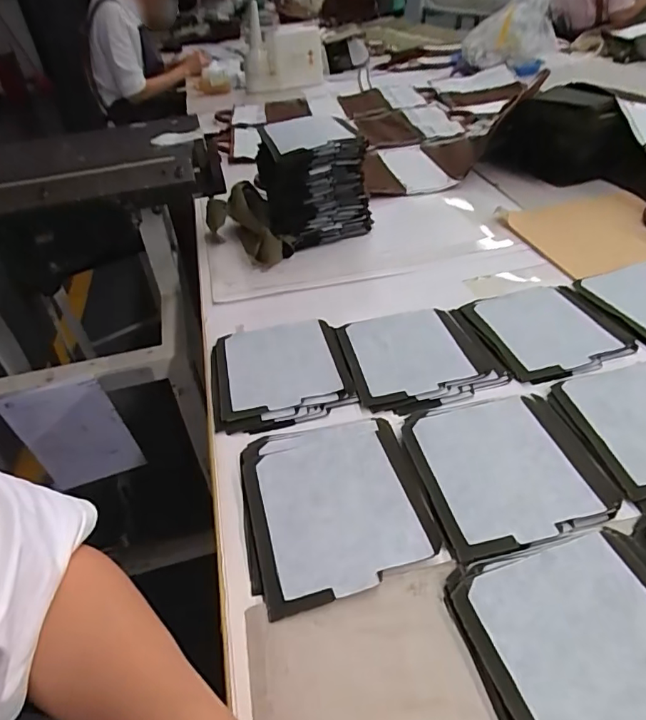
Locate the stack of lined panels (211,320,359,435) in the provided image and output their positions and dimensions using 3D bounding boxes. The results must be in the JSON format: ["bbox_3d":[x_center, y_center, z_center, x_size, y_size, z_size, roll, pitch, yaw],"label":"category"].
[{"bbox_3d":[-0.045,0.010,0.516,0.134,0.017,0.143,-10,38,-5],"label":"stack of lined panels"}]

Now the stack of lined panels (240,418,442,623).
[{"bbox_3d":[0.007,0.109,0.395,0.135,0.008,0.152,-12,38,-7],"label":"stack of lined panels"}]

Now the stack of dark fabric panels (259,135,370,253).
[{"bbox_3d":[-0.012,-0.249,0.743,0.139,0.140,0.130,-19,40,-15],"label":"stack of dark fabric panels"}]

